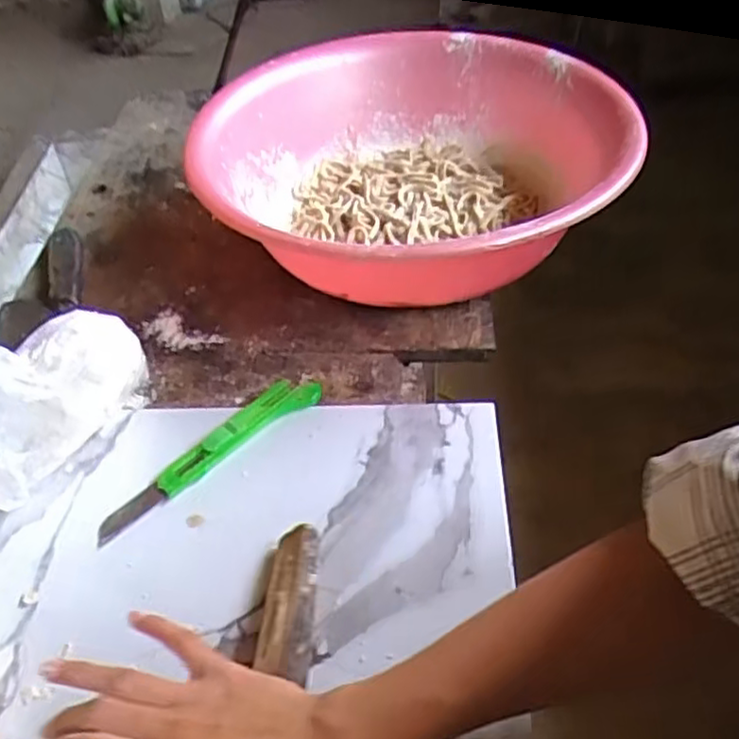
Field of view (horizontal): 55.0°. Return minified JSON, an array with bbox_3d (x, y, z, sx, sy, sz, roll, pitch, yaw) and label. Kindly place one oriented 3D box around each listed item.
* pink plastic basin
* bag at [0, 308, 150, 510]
[{"bbox_3d":[0.050,-0.189,0.709,0.400,0.146,0.411,-2,44,2],"label":"pink plastic basin"},{"bbox_3d":[-0.240,0.011,0.524,0.065,0.126,0.164,18,51,20],"label":"bag"}]

